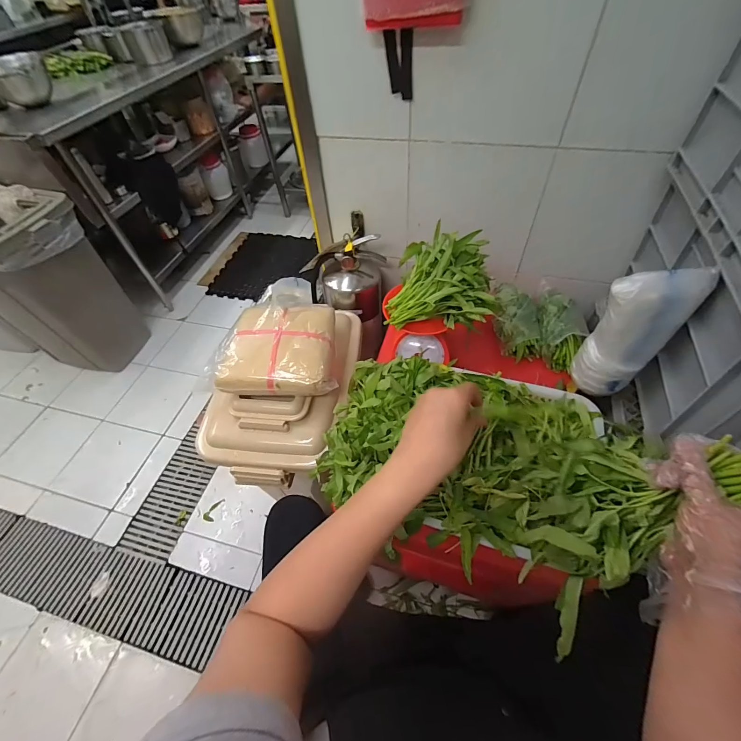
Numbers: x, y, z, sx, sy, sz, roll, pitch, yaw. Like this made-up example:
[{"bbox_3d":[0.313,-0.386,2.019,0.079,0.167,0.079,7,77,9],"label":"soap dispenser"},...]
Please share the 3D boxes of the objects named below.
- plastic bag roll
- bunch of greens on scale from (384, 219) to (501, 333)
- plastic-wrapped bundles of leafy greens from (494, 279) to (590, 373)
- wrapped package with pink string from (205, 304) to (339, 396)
[{"bbox_3d":[0.433,-0.059,0.585,0.086,0.240,0.100,-35,58,-20],"label":"plastic bag roll"},{"bbox_3d":[0.150,-0.197,0.703,0.208,0.134,0.192,4,54,7],"label":"bunch of greens on scale"},{"bbox_3d":[0.400,-0.111,0.837,0.167,0.086,0.214,-2,53,3],"label":"plastic-wrapped bundles of leafy greens"},{"bbox_3d":[-0.198,-0.063,0.760,0.245,0.044,0.244,1,52,3],"label":"wrapped package with pink string"}]

